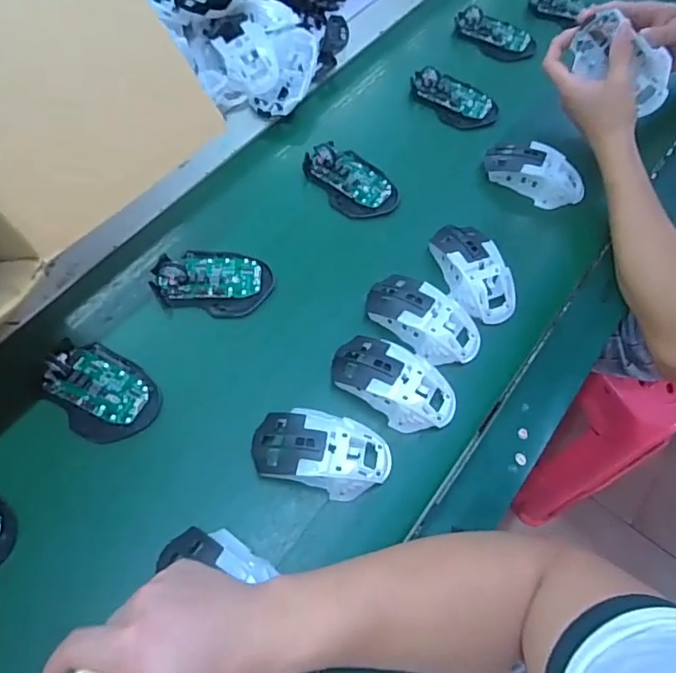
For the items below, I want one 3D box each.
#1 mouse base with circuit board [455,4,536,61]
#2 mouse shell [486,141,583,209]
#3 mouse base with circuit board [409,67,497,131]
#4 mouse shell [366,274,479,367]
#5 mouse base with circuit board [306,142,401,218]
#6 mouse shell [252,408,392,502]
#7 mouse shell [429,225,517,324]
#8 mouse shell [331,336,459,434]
[{"bbox_3d":[0.222,-0.429,0.758,0.114,0.030,0.061,31,66,12],"label":"mouse base with circuit board"},{"bbox_3d":[0.232,-0.195,0.630,0.120,0.036,0.066,32,66,12],"label":"mouse shell"},{"bbox_3d":[0.148,-0.310,0.696,0.117,0.028,0.065,38,67,14],"label":"mouse base with circuit board"},{"bbox_3d":[0.086,-0.020,0.531,0.117,0.036,0.060,38,67,15],"label":"mouse shell"},{"bbox_3d":[0.017,-0.180,0.623,0.070,0.026,0.116,-40,72,-20],"label":"mouse base with circuit board"},{"bbox_3d":[-0.014,0.100,0.464,0.117,0.037,0.063,15,63,4],"label":"mouse shell"},{"bbox_3d":[0.142,-0.070,0.562,0.064,0.037,0.118,-14,65,-10],"label":"mouse shell"},{"bbox_3d":[0.052,0.042,0.497,0.121,0.036,0.064,34,66,13],"label":"mouse shell"}]

